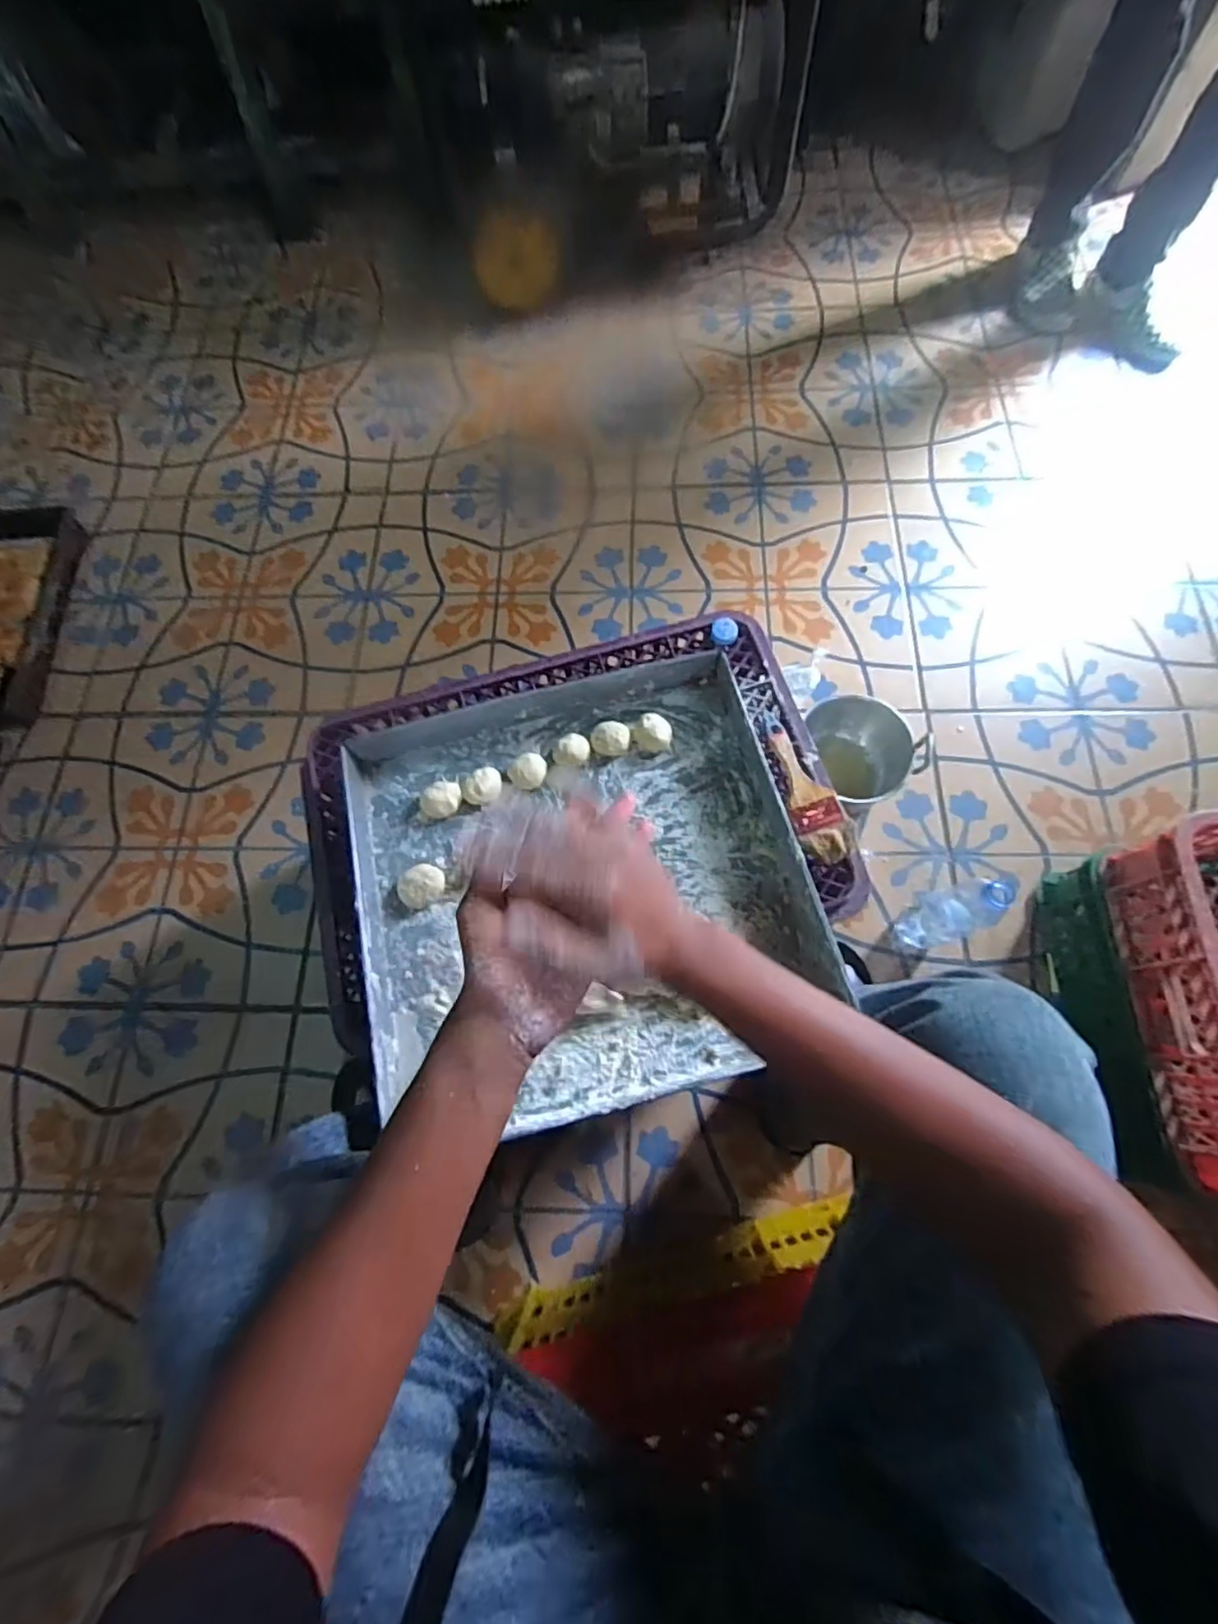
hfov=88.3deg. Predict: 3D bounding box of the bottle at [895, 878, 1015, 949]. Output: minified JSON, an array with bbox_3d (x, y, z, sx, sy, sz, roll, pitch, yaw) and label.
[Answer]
[{"bbox_3d":[0.468,0.133,0.839,0.083,0.213,0.064,-19,71,-2],"label":"bottle"}]

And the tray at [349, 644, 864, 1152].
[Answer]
[{"bbox_3d":[-0.034,0.066,0.691,0.495,0.060,0.481,-12,71,-3],"label":"tray"}]

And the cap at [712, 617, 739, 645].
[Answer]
[{"bbox_3d":[0.149,-0.231,0.805,0.032,0.012,0.034,-1,71,4],"label":"cap"}]

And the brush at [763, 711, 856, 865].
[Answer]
[{"bbox_3d":[0.225,-0.033,0.720,0.056,0.015,0.190,-14,71,-1],"label":"brush"}]

